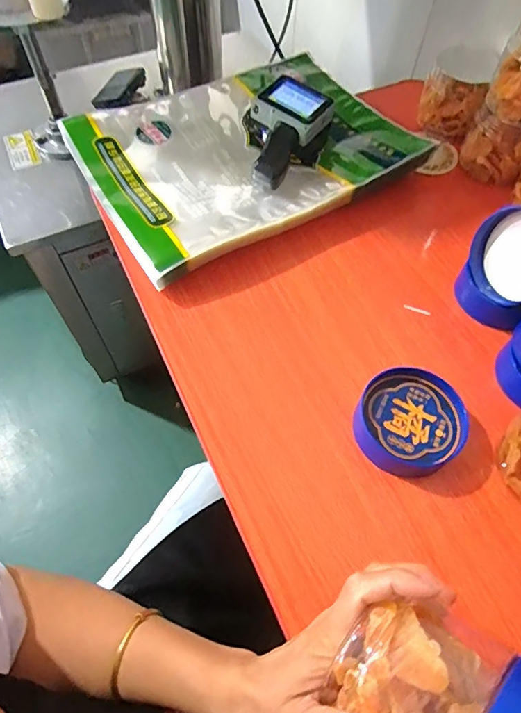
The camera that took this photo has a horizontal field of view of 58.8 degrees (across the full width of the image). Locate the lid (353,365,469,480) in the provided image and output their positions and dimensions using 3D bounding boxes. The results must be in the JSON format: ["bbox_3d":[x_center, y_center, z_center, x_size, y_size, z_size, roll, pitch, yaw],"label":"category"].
[{"bbox_3d":[0.135,0.058,0.420,0.090,0.026,0.098,1,60,-1],"label":"lid"}]

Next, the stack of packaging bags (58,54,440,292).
[{"bbox_3d":[-0.024,-0.268,0.590,0.379,0.052,0.294,-28,65,-16],"label":"stack of packaging bags"}]

